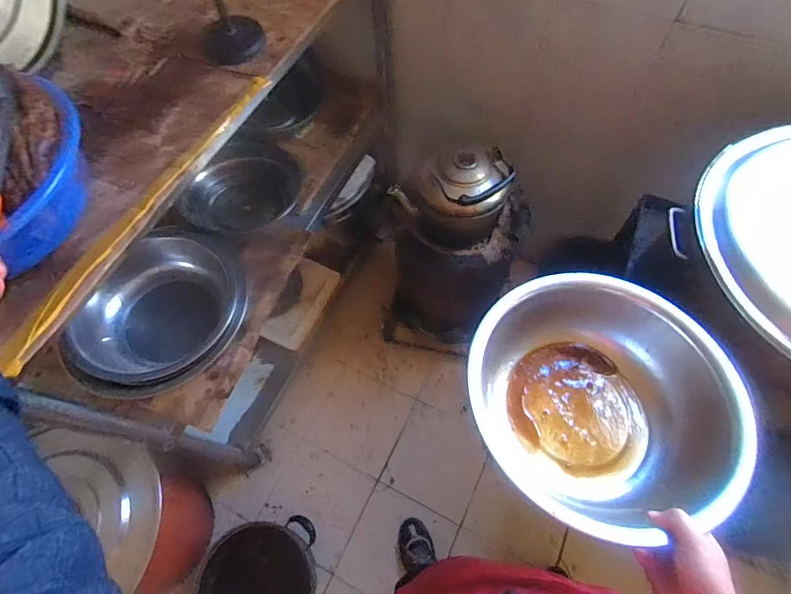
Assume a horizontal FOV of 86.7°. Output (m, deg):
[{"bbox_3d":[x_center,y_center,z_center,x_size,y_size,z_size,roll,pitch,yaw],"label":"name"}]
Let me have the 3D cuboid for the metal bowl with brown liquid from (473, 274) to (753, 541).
[{"bbox_3d":[0.278,0.137,0.592,0.343,0.102,0.323,-1,66,3],"label":"metal bowl with brown liquid"}]

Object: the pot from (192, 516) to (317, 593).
[{"bbox_3d":[-0.391,0.837,1.203,0.305,0.142,0.335,-1,66,3],"label":"pot"}]

